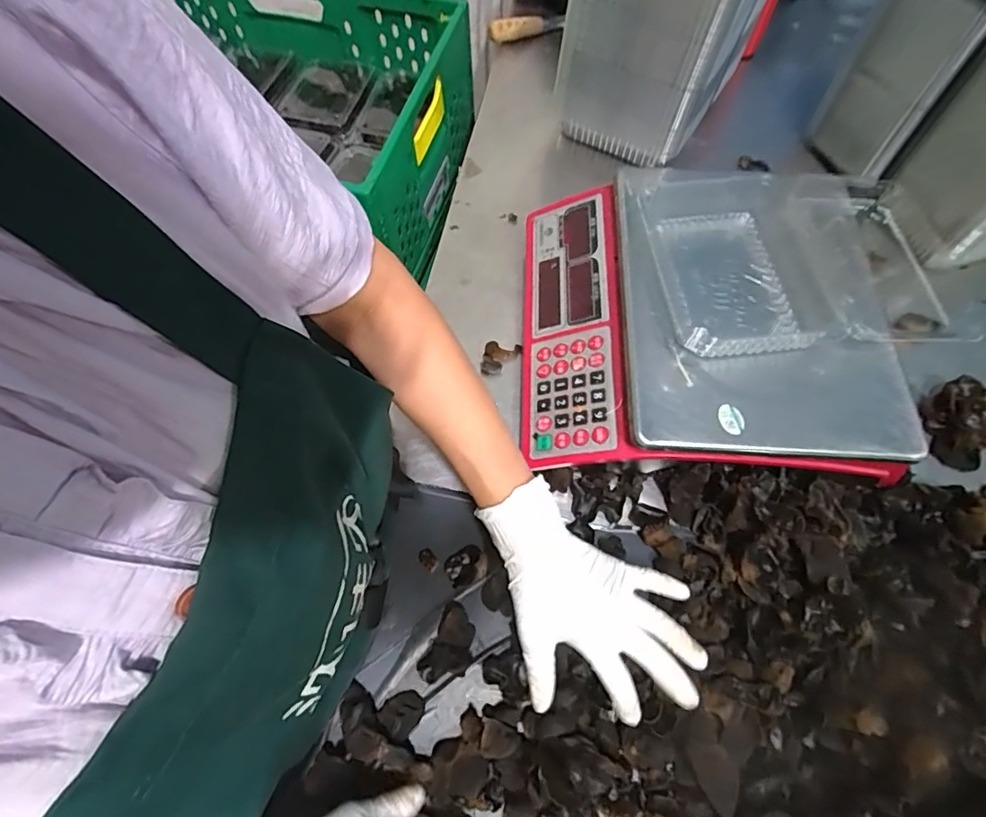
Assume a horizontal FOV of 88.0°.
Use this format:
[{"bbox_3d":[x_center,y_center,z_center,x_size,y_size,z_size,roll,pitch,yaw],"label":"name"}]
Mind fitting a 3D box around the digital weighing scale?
[{"bbox_3d":[0.190,-0.090,0.471,0.319,0.095,0.296,4,65,2],"label":"digital weighing scale"}]

